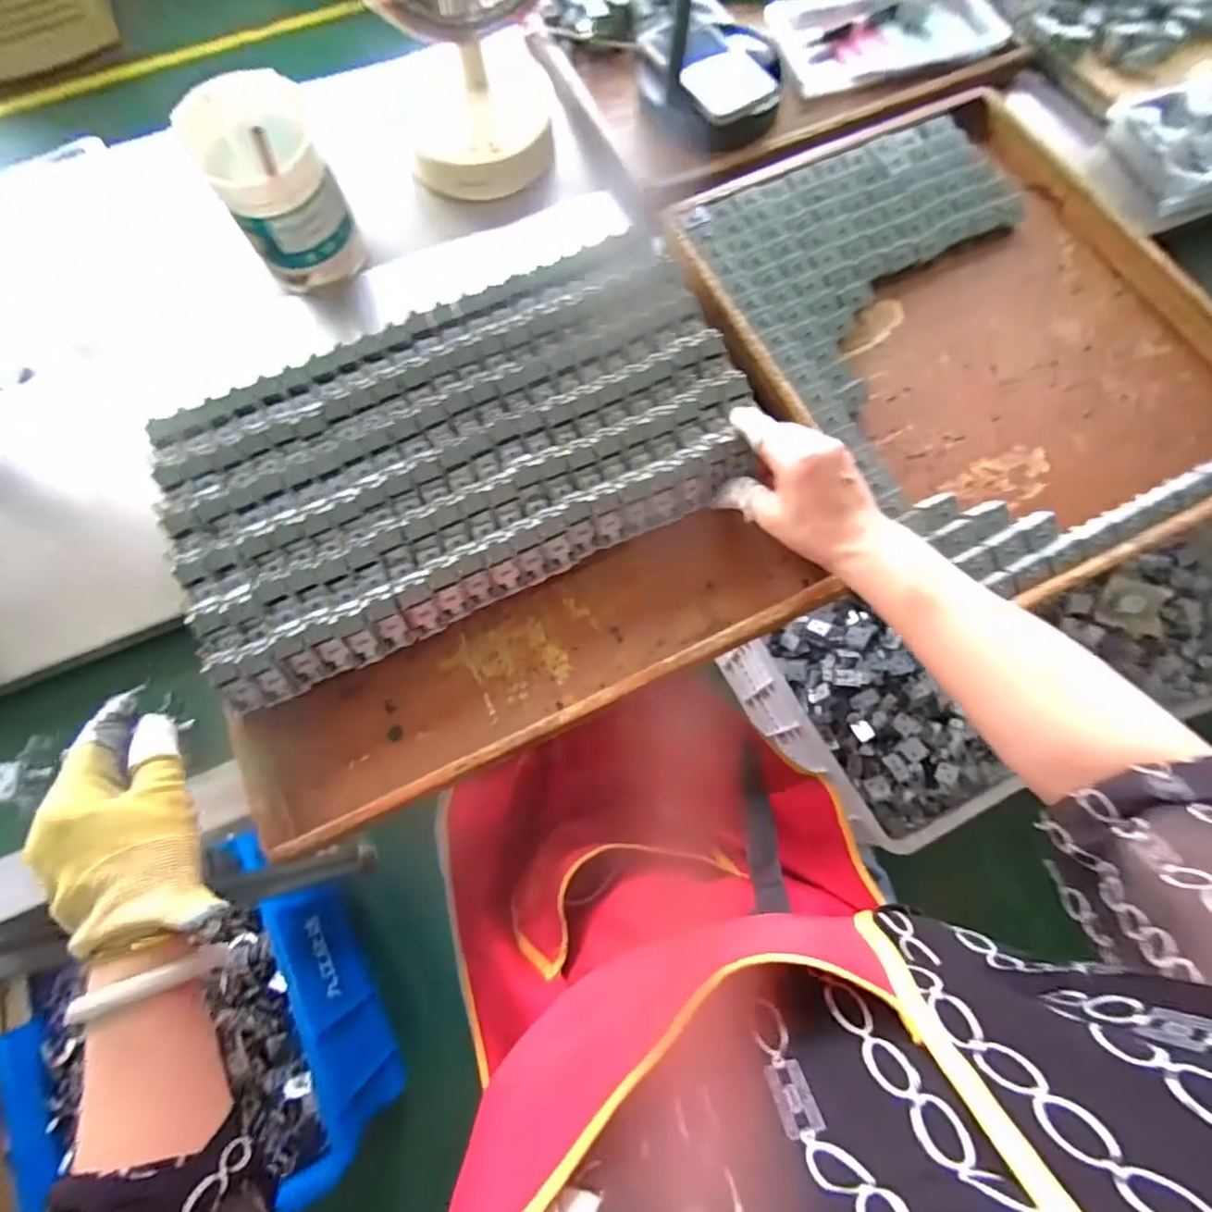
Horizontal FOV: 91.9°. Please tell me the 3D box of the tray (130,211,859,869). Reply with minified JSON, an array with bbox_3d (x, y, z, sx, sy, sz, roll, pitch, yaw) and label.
[{"bbox_3d":[-0.098,-0.084,0.496,0.482,0.063,0.379,-25,74,-6],"label":"tray"}]

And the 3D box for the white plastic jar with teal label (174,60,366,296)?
[{"bbox_3d":[-0.319,-0.405,0.585,0.107,0.136,0.103,-34,75,-9],"label":"white plastic jar with teal label"}]

